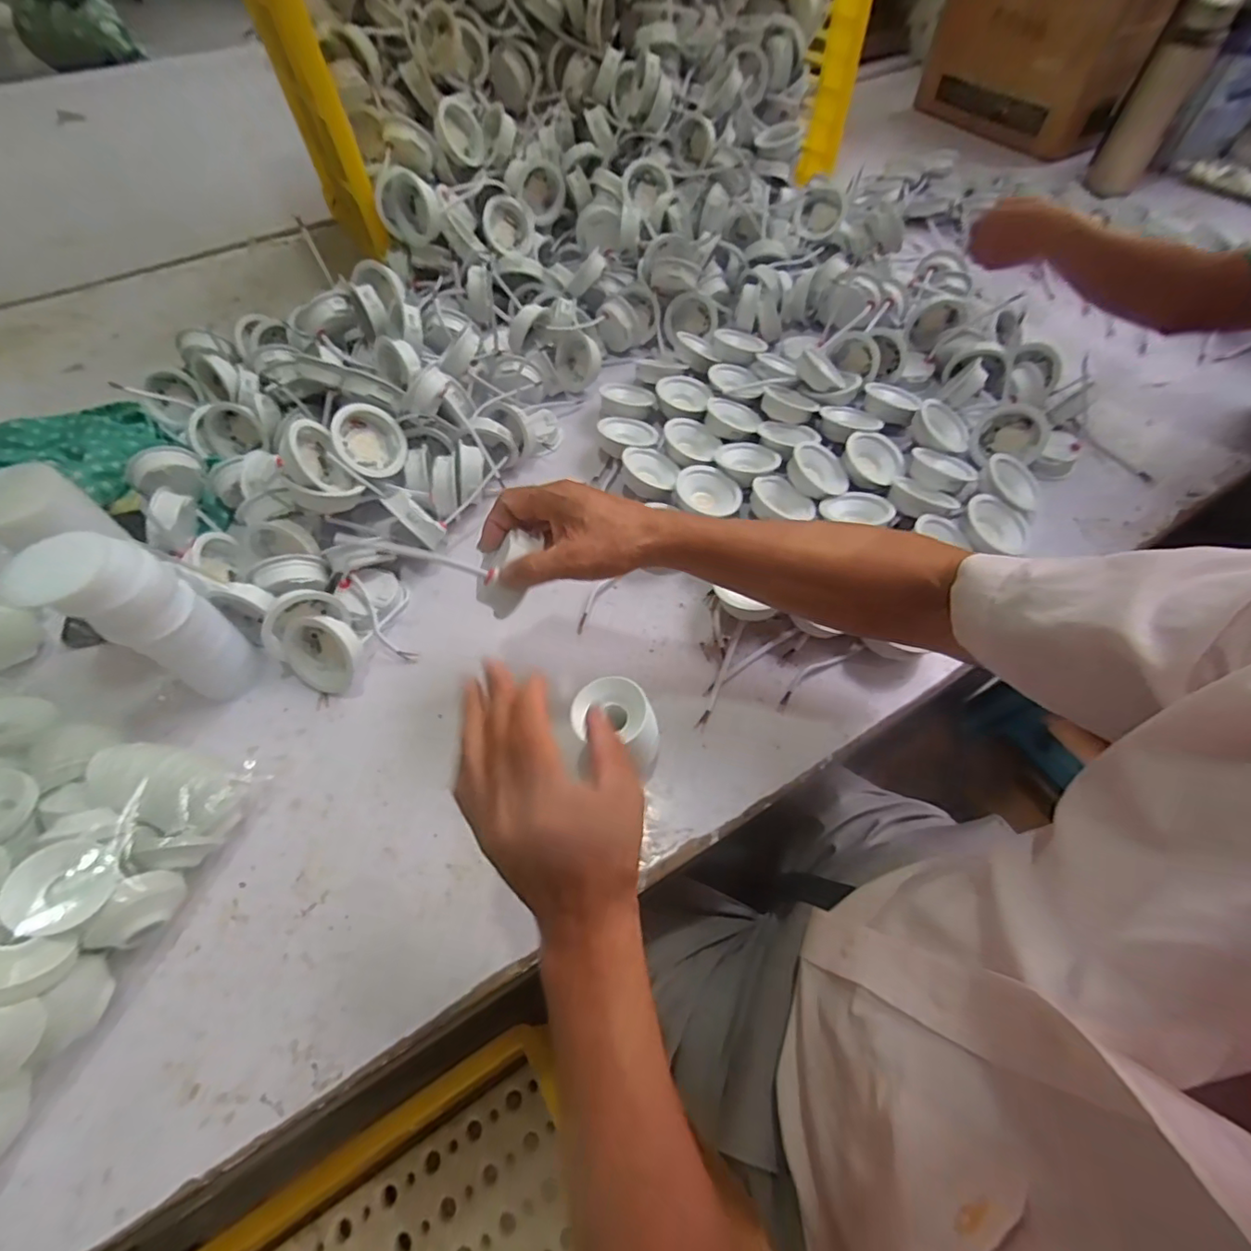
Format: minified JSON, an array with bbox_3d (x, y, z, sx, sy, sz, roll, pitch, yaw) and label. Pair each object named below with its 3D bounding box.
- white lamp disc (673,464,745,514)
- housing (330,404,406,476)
[{"bbox_3d":[0.091,-0.146,0.604,0.069,0.025,0.059,11,59,8],"label":"white lamp disc"},{"bbox_3d":[-0.261,-0.188,0.570,0.065,0.070,0.031,-30,22,-18],"label":"housing"}]

